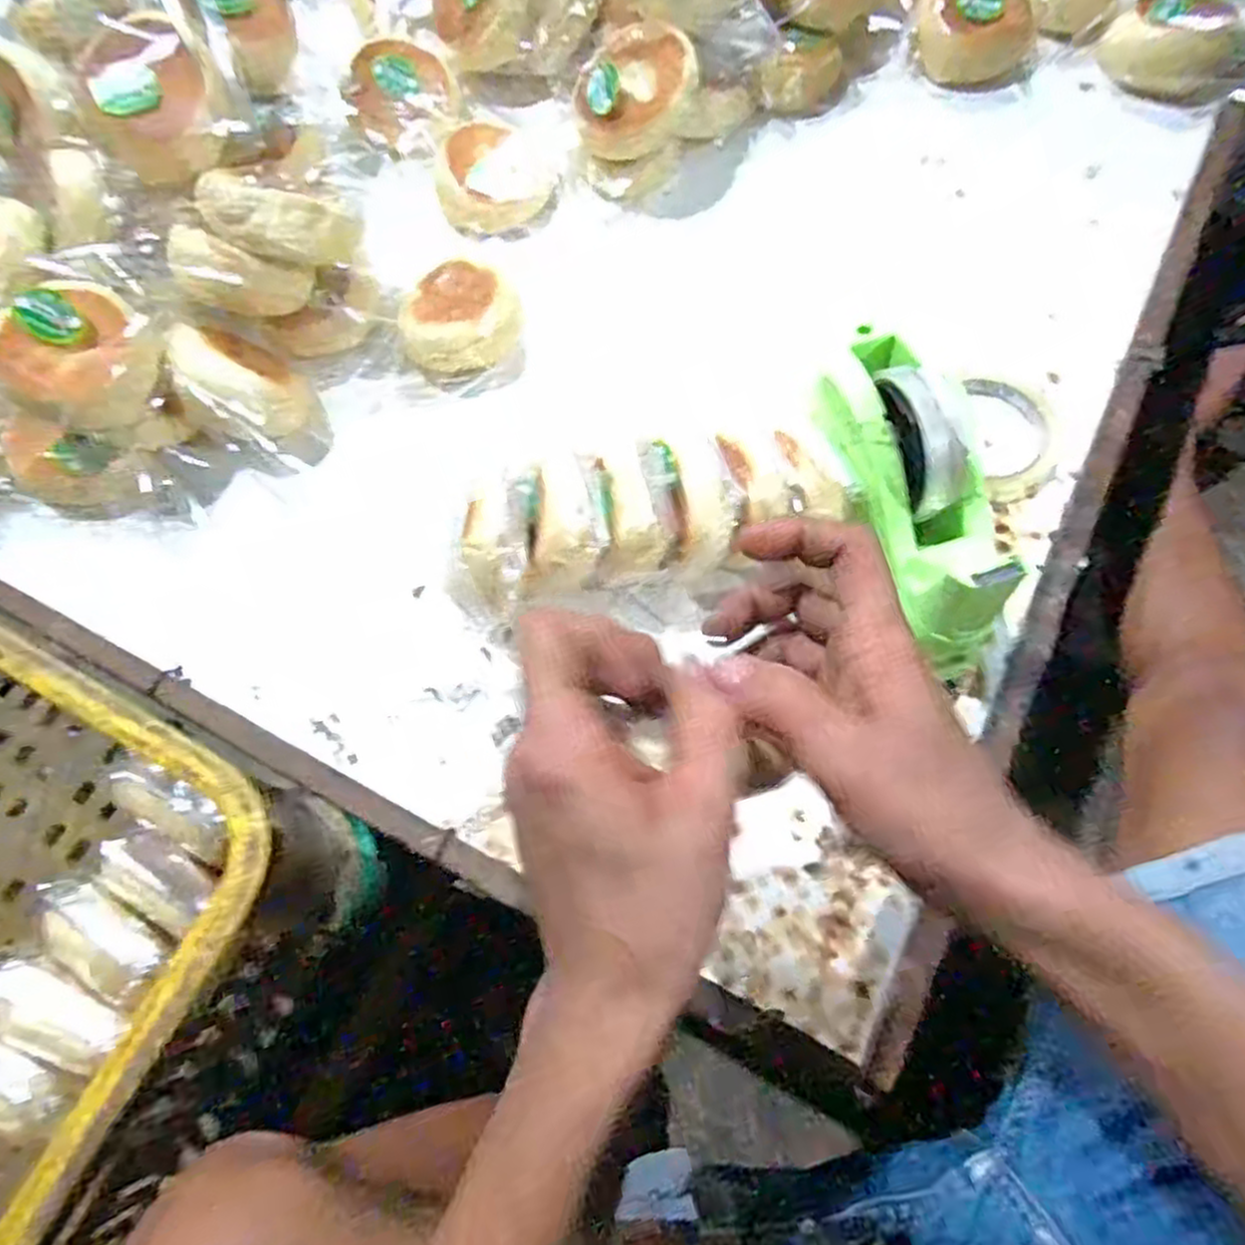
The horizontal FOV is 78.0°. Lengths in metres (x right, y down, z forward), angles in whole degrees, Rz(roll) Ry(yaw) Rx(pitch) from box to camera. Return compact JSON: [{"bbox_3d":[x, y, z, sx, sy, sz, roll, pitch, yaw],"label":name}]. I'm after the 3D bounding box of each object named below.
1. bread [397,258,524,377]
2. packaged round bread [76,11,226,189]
[{"bbox_3d":[-0.115,-0.217,0.557,0.082,0.039,0.079,-1,70,2],"label":"bread"},{"bbox_3d":[-0.303,-0.341,0.499,0.085,0.044,0.087,0,72,1],"label":"packaged round bread"}]

